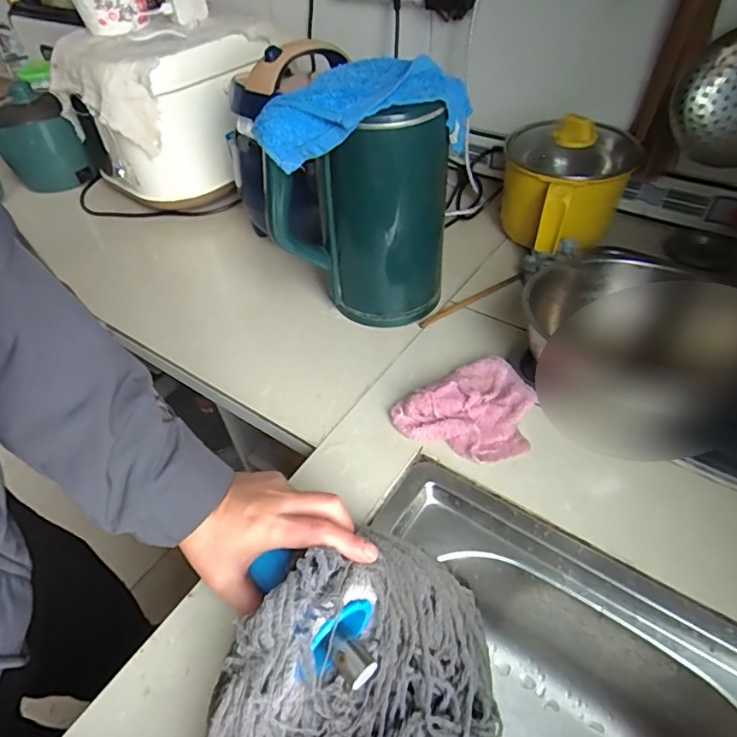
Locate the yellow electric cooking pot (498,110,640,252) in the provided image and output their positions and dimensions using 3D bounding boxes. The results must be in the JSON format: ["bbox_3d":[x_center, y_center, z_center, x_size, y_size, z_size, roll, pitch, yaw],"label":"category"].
[{"bbox_3d":[0.256,-0.244,0.678,0.163,0.148,0.188,21,53,21],"label":"yellow electric cooking pot"}]

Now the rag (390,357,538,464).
[{"bbox_3d":[0.106,0.047,0.511,0.137,0.033,0.101,-24,51,-17],"label":"rag"}]

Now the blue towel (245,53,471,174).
[{"bbox_3d":[-0.005,-0.257,0.498,0.222,0.063,0.116,-17,49,-11],"label":"blue towel"}]

